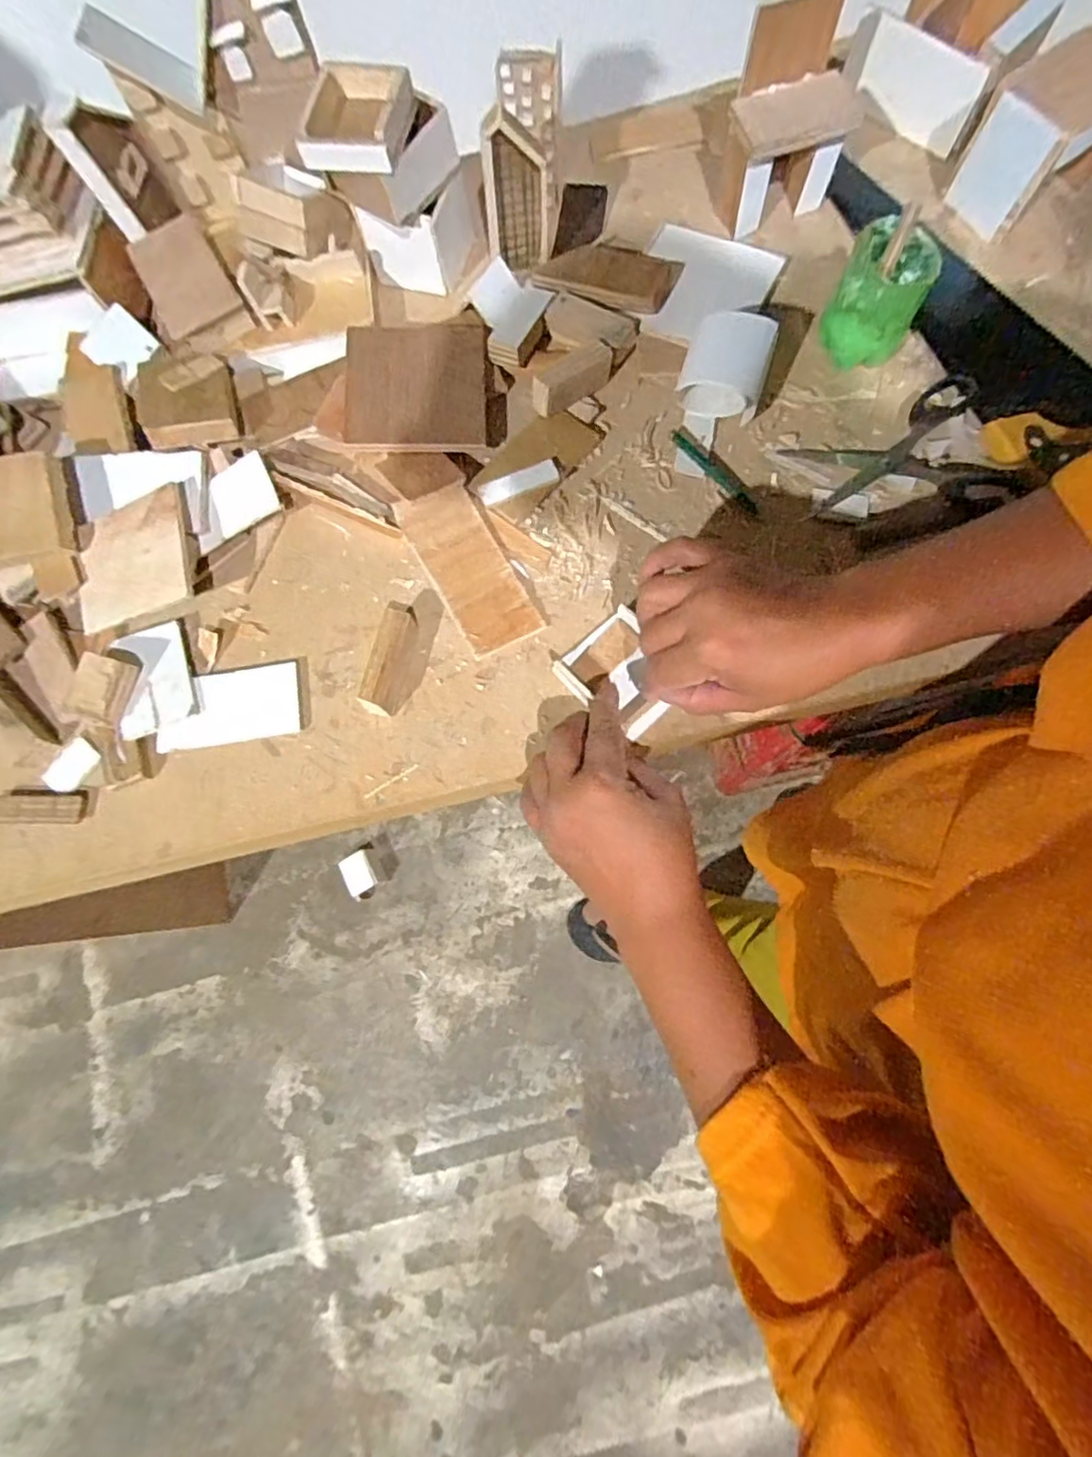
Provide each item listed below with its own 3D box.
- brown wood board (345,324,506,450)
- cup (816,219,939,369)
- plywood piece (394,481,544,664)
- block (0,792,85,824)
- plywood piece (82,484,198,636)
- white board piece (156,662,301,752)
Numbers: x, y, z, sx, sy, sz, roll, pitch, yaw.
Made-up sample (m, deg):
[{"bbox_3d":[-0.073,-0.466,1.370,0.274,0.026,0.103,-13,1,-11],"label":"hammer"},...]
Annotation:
[{"bbox_3d":[-0.090,-0.254,0.469,0.113,0.012,0.101,-4,81,-9],"label":"brown wood board"},{"bbox_3d":[0.224,-0.289,0.427,0.056,0.068,0.053,-1,78,6],"label":"cup"},{"bbox_3d":[-0.054,-0.112,0.440,0.055,0.006,0.125,-27,82,-10],"label":"plywood piece"},{"bbox_3d":[-0.345,0.054,0.431,0.062,0.008,0.021,0,78,6],"label":"block"},{"bbox_3d":[-0.289,-0.118,0.443,0.095,0.008,0.082,-13,83,17],"label":"plywood piece"},{"bbox_3d":[-0.218,-0.016,0.436,0.095,0.005,0.049,-10,77,4],"label":"white board piece"}]

